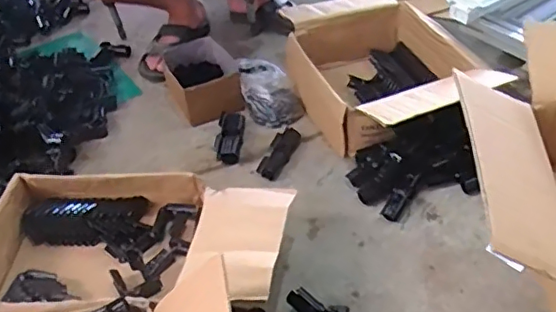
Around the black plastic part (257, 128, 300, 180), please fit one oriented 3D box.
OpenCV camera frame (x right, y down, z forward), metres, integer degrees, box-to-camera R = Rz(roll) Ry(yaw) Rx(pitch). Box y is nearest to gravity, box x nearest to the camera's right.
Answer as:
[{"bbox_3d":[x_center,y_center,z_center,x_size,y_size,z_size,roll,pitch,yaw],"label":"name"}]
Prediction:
[{"bbox_3d":[0.002,-0.009,1.205,0.054,0.023,0.147,15,46,21],"label":"black plastic part"}]

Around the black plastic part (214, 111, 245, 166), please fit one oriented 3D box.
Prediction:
[{"bbox_3d":[-0.105,-0.043,1.246,0.058,0.034,0.140,-2,42,4],"label":"black plastic part"}]

